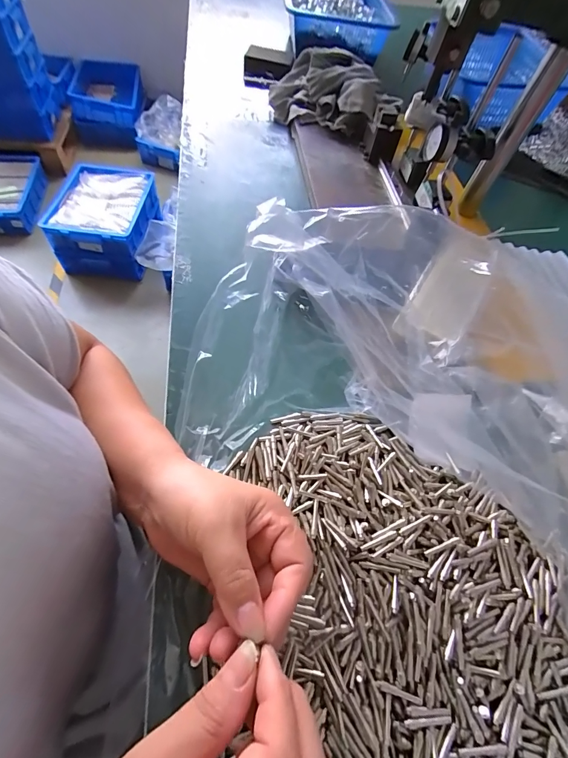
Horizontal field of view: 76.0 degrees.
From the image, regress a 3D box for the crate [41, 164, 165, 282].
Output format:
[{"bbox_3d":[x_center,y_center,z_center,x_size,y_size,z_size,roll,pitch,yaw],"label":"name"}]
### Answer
[{"bbox_3d":[-0.690,-0.627,1.440,0.338,0.195,0.443,3,59,-5],"label":"crate"}]

